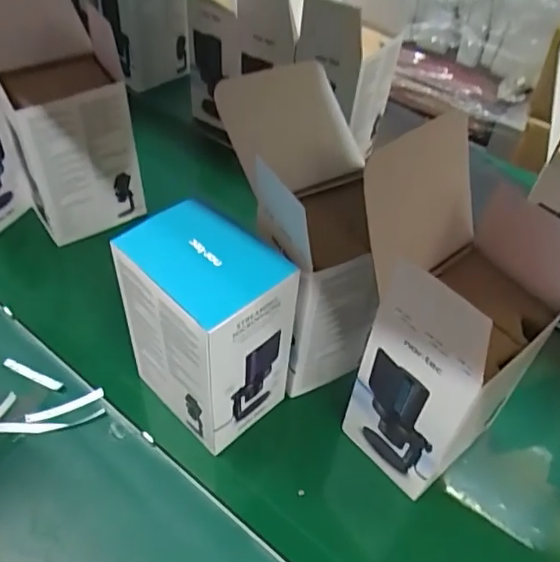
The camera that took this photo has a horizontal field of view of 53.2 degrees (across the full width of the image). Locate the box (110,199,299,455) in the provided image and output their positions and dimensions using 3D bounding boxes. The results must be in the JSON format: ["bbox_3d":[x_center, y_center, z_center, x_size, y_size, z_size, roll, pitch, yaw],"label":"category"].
[{"bbox_3d":[-0.079,0.054,0.611,0.115,0.232,0.148,-36,52,-27],"label":"box"}]

